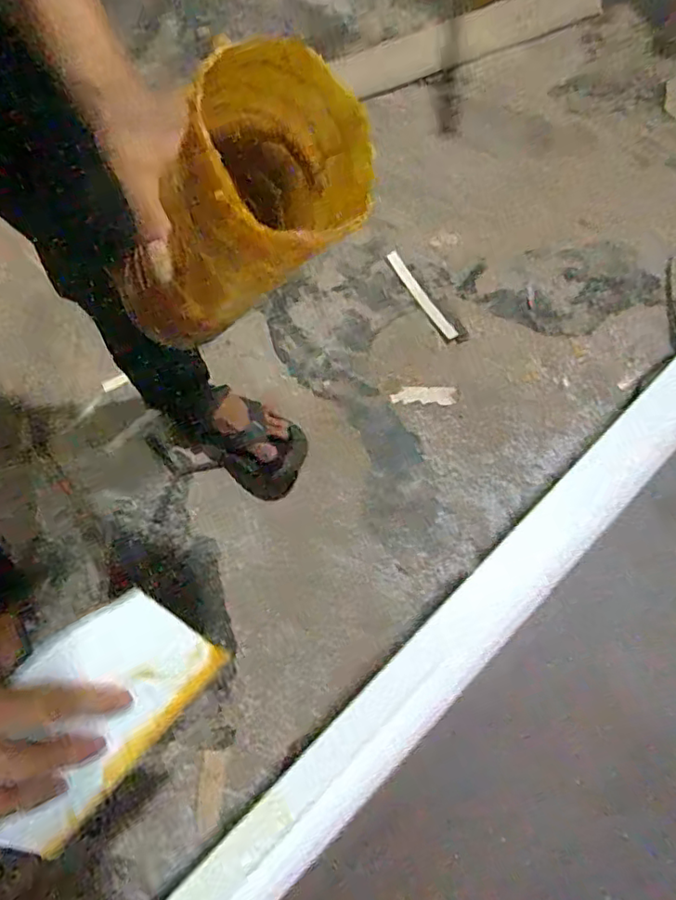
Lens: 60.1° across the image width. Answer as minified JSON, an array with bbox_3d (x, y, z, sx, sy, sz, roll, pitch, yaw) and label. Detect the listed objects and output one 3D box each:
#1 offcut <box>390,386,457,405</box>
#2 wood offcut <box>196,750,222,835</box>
[{"bbox_3d":[0.148,-0.095,1.013,0.112,0.011,0.032,0,71,0],"label":"offcut"},{"bbox_3d":[-0.176,0.467,0.799,0.029,0.008,0.096,2,71,1],"label":"wood offcut"}]

